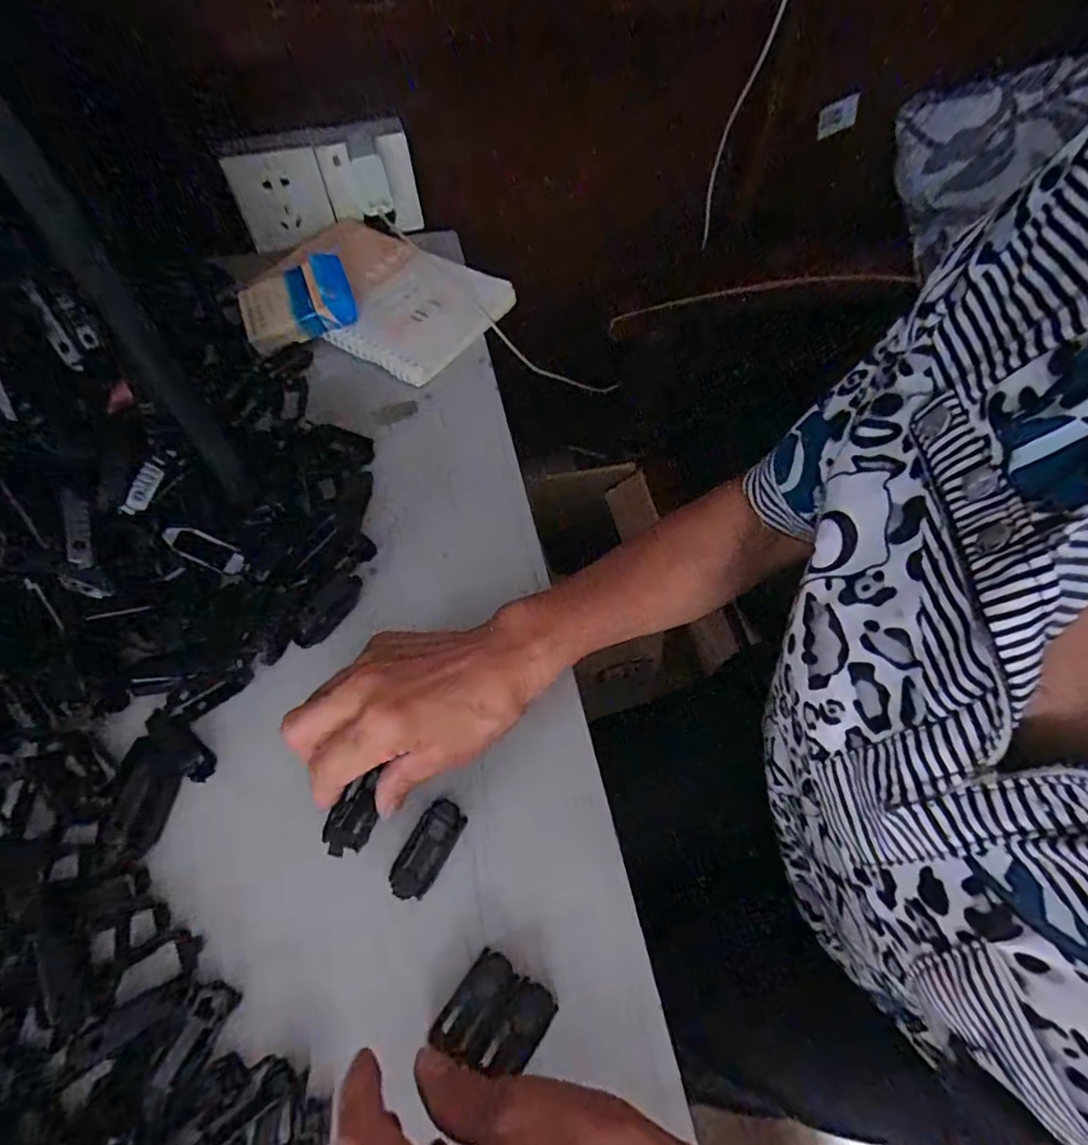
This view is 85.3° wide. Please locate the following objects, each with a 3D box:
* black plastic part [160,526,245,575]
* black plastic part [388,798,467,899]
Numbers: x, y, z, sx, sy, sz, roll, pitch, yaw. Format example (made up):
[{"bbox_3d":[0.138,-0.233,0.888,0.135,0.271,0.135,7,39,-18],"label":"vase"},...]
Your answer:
[{"bbox_3d":[-0.210,-0.014,0.365,0.046,0.011,0.016,27,54,-26],"label":"black plastic part"},{"bbox_3d":[-0.062,0.147,0.315,0.021,0.008,0.050,27,62,16],"label":"black plastic part"}]

